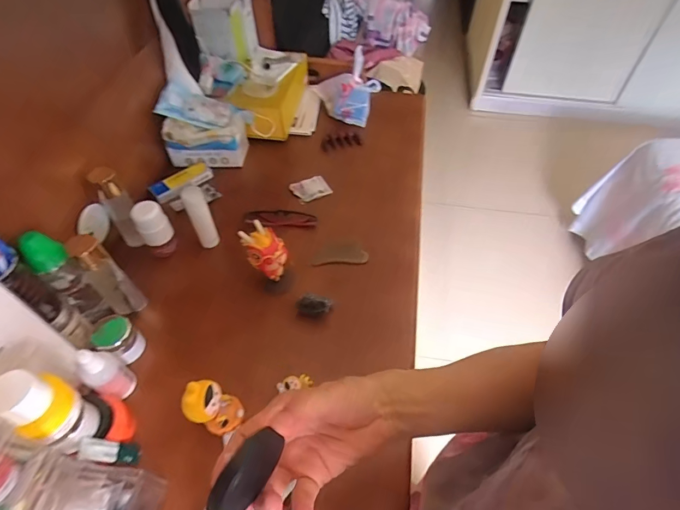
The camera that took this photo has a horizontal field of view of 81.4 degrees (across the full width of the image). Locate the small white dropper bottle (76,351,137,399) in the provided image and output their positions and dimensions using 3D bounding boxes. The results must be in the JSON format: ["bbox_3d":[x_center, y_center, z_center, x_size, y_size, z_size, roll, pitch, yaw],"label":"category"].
[{"bbox_3d":[-0.321,0.163,0.545,0.037,0.095,0.044,30,57,21],"label":"small white dropper bottle"}]

